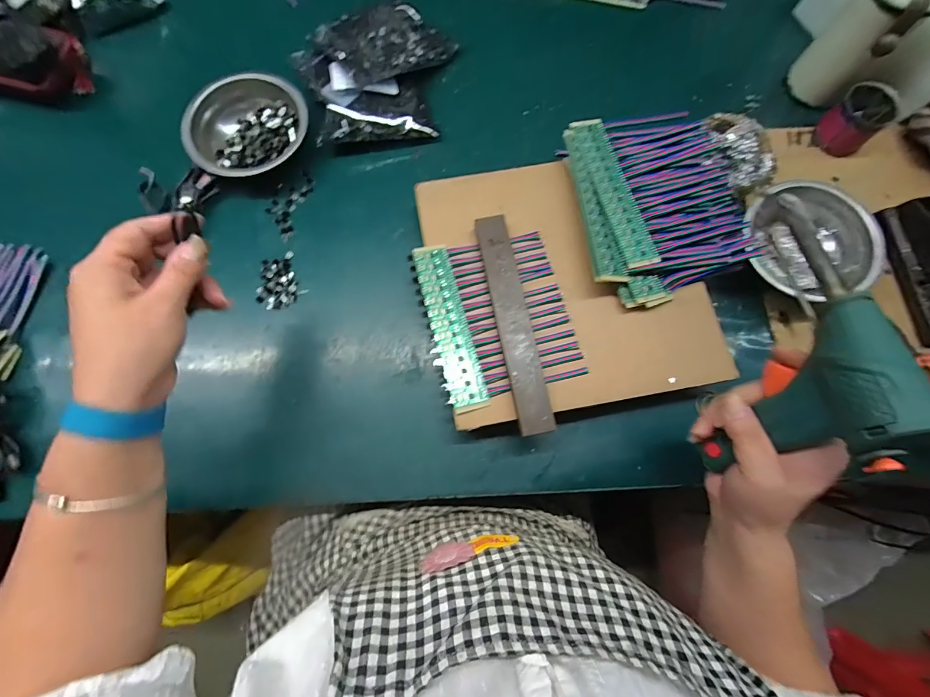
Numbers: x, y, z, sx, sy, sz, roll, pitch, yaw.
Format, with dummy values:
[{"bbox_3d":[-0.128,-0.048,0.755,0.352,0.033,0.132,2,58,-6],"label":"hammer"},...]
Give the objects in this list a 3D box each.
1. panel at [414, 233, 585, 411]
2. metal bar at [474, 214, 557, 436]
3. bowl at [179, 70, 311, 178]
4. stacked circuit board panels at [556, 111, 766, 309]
[{"bbox_3d":[0.030,-0.033,0.386,0.131,0.016,0.157,-14,77,-8],"label":"panel"},{"bbox_3d":[0.044,-0.027,0.368,0.030,0.005,0.205,-12,76,1],"label":"metal bar"},{"bbox_3d":[-0.239,-0.243,0.449,0.128,0.036,0.124,-33,80,-8],"label":"bowl"},{"bbox_3d":[0.180,-0.143,0.394,0.157,0.031,0.189,-16,78,-4],"label":"stacked circuit board panels"}]

